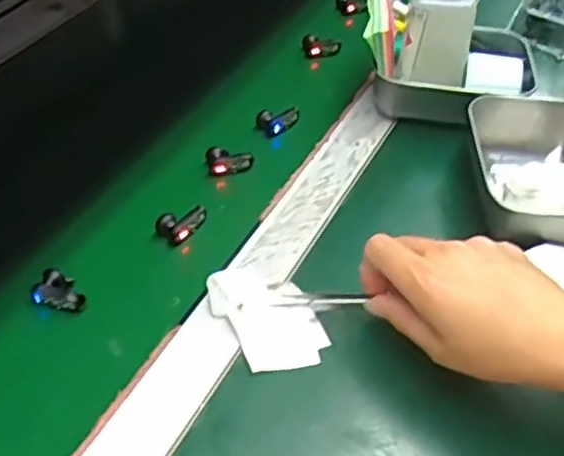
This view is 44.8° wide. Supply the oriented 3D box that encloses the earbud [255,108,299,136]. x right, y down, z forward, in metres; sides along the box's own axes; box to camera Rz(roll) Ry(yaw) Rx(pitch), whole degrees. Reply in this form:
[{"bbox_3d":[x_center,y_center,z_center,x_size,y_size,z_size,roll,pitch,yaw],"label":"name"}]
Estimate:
[{"bbox_3d":[-0.003,-0.093,0.579,0.023,0.012,0.035,36,54,23],"label":"earbud"}]

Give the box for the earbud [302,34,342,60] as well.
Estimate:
[{"bbox_3d":[0.038,-0.175,0.657,0.038,0.014,0.025,7,48,1],"label":"earbud"}]

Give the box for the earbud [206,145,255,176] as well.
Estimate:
[{"bbox_3d":[-0.041,-0.052,0.539,0.036,0.015,0.020,-3,49,-9],"label":"earbud"}]

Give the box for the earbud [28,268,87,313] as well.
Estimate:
[{"bbox_3d":[-0.145,0.043,0.439,0.029,0.014,0.031,-24,55,-24],"label":"earbud"}]

